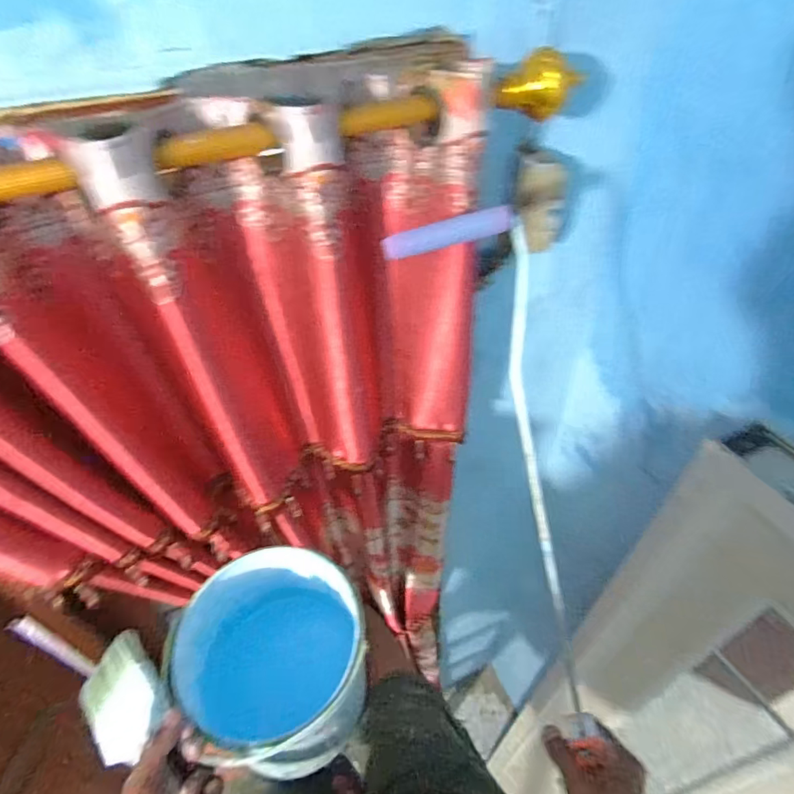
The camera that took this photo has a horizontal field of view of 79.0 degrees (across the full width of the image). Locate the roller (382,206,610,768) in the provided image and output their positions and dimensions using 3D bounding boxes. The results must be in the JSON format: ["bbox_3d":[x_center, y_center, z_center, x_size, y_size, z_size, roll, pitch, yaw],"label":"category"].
[{"bbox_3d":[0.099,0.086,0.422,0.101,0.486,0.048,-14,4,-10],"label":"roller"}]

